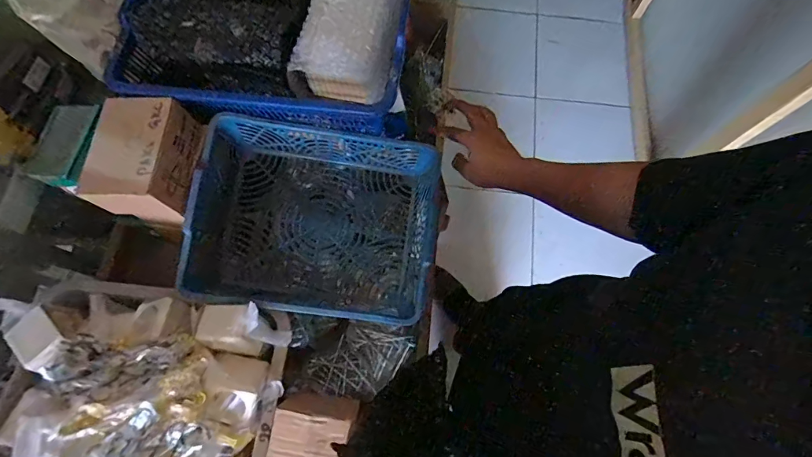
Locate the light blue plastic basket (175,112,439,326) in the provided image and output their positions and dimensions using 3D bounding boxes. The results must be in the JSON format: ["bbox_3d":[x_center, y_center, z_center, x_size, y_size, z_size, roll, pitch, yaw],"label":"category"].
[{"bbox_3d":[-0.112,-0.004,0.530,0.277,0.113,0.220,6,72,1],"label":"light blue plastic basket"}]

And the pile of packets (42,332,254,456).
[{"bbox_3d":[-0.279,0.199,0.420,0.187,0.047,0.167,-3,72,-2],"label":"pile of packets"}]

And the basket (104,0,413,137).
[{"bbox_3d":[-0.164,-0.255,0.512,0.335,0.085,0.243,3,72,0],"label":"basket"}]

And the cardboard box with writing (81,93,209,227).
[{"bbox_3d":[-0.292,-0.079,0.460,0.084,0.062,0.122,7,72,2],"label":"cardboard box with writing"}]

